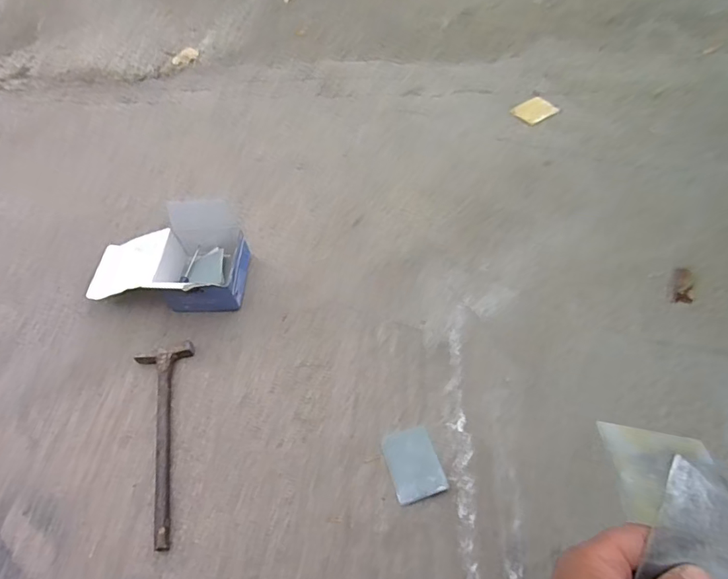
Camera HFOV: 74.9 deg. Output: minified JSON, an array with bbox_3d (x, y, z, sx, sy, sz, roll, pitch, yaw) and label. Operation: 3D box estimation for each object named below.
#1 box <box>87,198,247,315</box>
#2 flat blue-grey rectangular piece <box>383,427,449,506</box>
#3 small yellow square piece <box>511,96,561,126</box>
[{"bbox_3d":[-0.357,-0.048,0.858,0.269,0.127,0.169,-2,54,3],"label":"box"},{"bbox_3d":[0.071,0.253,0.693,0.071,0.008,0.099,-16,55,-7],"label":"flat blue-grey rectangular piece"},{"bbox_3d":[0.420,-0.440,1.164,0.096,0.004,0.078,-30,58,-17],"label":"small yellow square piece"}]

